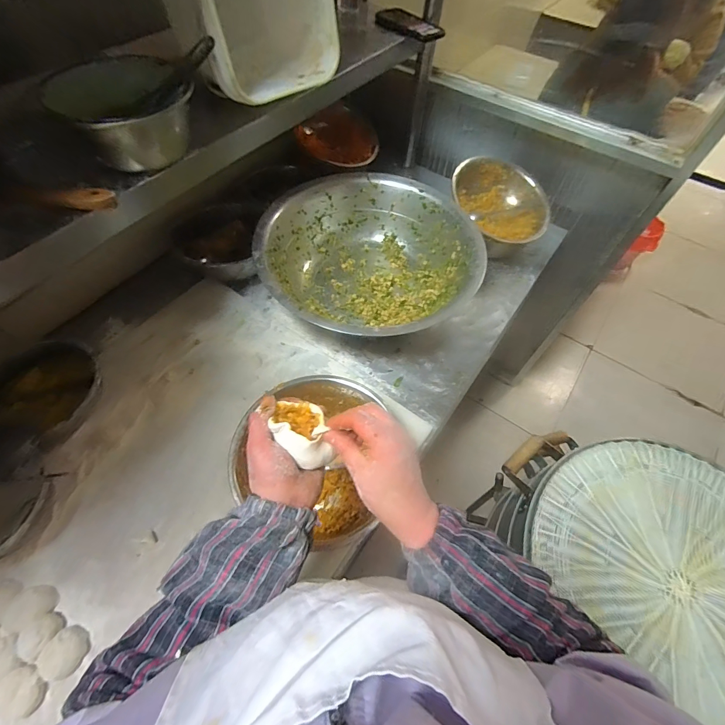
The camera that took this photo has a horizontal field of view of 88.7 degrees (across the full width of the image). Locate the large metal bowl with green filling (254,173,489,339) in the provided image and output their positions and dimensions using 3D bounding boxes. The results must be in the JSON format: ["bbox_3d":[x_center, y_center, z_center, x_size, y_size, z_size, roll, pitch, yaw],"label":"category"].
[{"bbox_3d":[0.011,-0.230,0.846,0.456,0.132,0.471,2,59,-3],"label":"large metal bowl with green filling"}]

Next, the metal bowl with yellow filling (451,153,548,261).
[{"bbox_3d":[0.355,-0.393,0.958,0.215,0.138,0.248,-37,68,-22],"label":"metal bowl with yellow filling"}]

